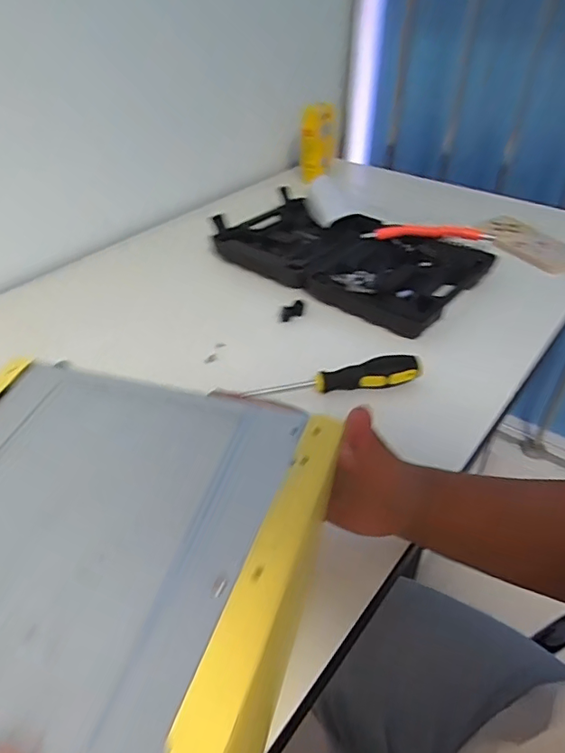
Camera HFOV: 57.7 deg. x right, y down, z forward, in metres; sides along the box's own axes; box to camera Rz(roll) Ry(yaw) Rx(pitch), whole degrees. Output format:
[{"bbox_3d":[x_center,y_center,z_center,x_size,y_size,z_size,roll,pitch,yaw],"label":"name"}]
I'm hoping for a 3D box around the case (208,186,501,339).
[{"bbox_3d":[0.085,-0.171,0.714,0.344,0.038,0.202,30,48,31],"label":"case"}]

